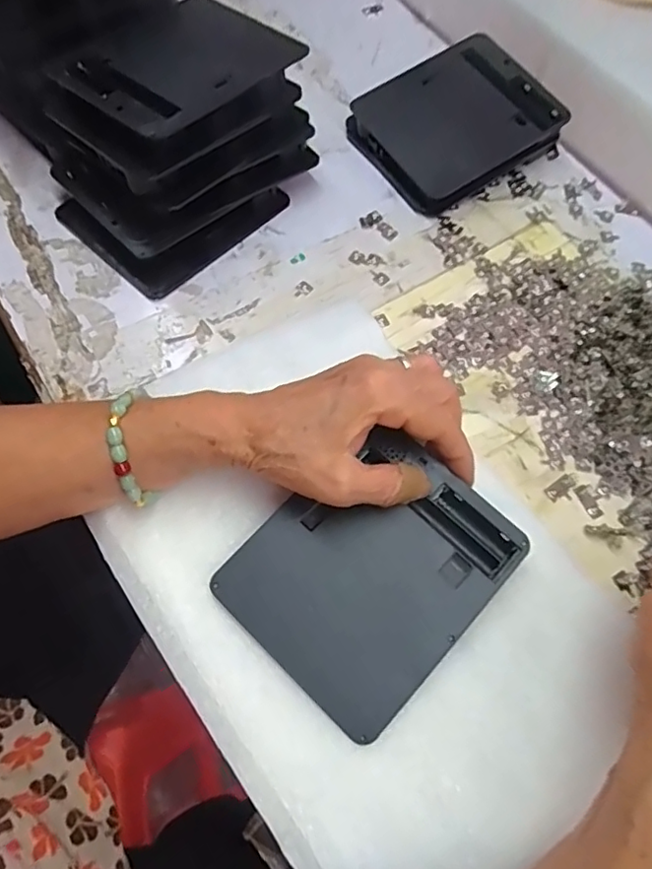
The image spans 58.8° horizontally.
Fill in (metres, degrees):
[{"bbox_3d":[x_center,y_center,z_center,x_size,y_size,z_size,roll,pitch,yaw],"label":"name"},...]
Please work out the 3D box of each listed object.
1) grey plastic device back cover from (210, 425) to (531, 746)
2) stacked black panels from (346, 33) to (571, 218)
[{"bbox_3d":[0.024,0.069,0.304,0.110,0.017,0.132,41,71,15],"label":"grey plastic device back cover"},{"bbox_3d":[0.101,-0.241,0.447,0.131,0.039,0.111,-30,70,-14],"label":"stacked black panels"}]

